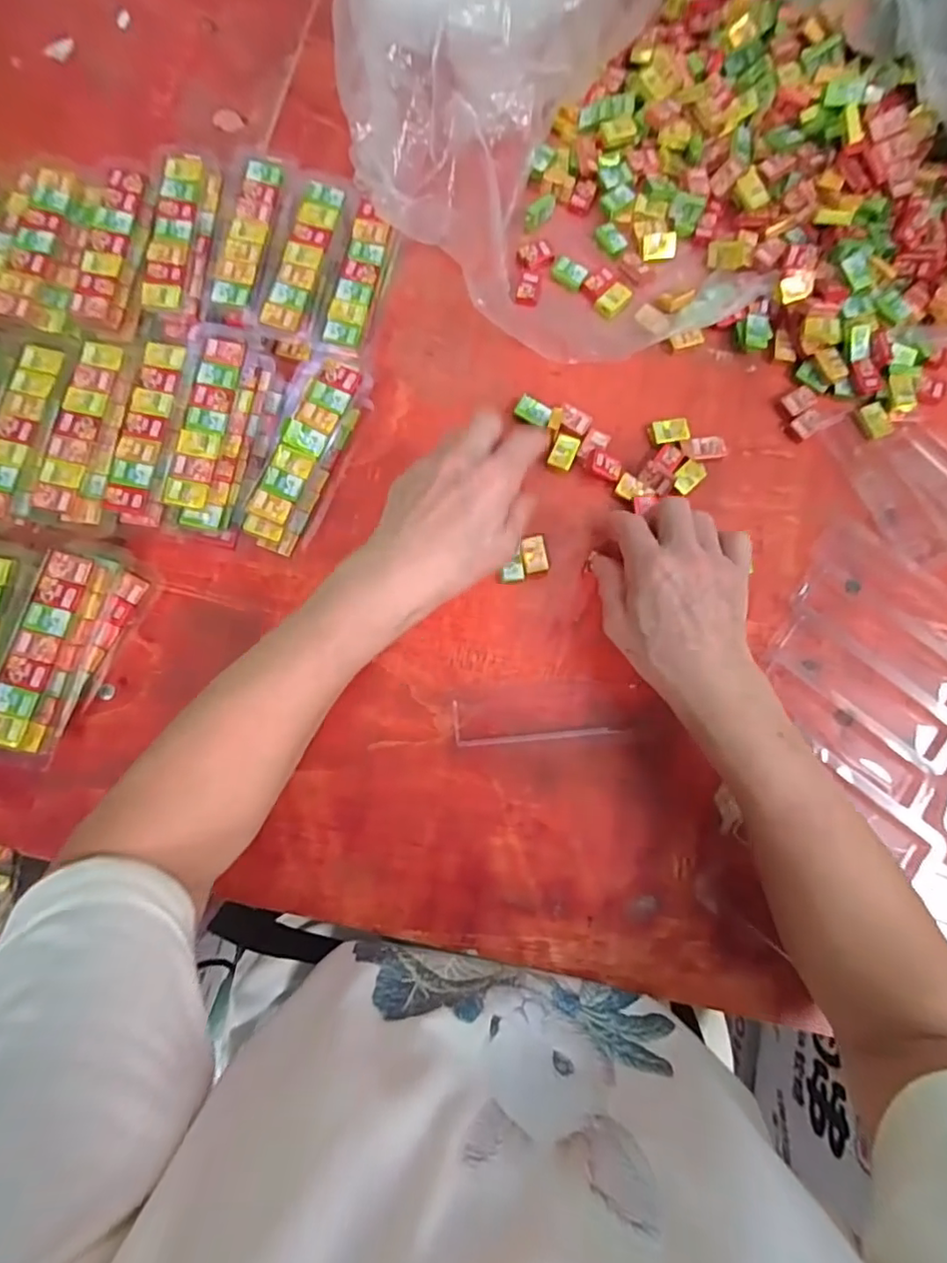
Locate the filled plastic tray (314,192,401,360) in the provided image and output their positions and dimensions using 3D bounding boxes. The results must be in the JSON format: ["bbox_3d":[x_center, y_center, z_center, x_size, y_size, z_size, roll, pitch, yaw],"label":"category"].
[{"bbox_3d":[-0.087,-0.260,0.432,0.041,0.021,0.127,12,80,1],"label":"filled plastic tray"}]

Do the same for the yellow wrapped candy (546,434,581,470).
[{"bbox_3d":[0.066,-0.131,0.423,0.017,0.004,0.026,23,80,3],"label":"yellow wrapped candy"}]

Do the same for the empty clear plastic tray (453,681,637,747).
[{"bbox_3d":[0.048,0.053,0.394,0.121,0.008,0.039,-4,80,-2],"label":"empty clear plastic tray"}]

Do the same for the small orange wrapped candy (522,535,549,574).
[{"bbox_3d":[0.043,-0.054,0.409,0.018,0.006,0.026,-7,80,-3],"label":"small orange wrapped candy"}]

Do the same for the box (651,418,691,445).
[{"bbox_3d":[0.143,-0.145,0.425,0.027,0.006,0.017,-5,80,-2],"label":"box"}]

